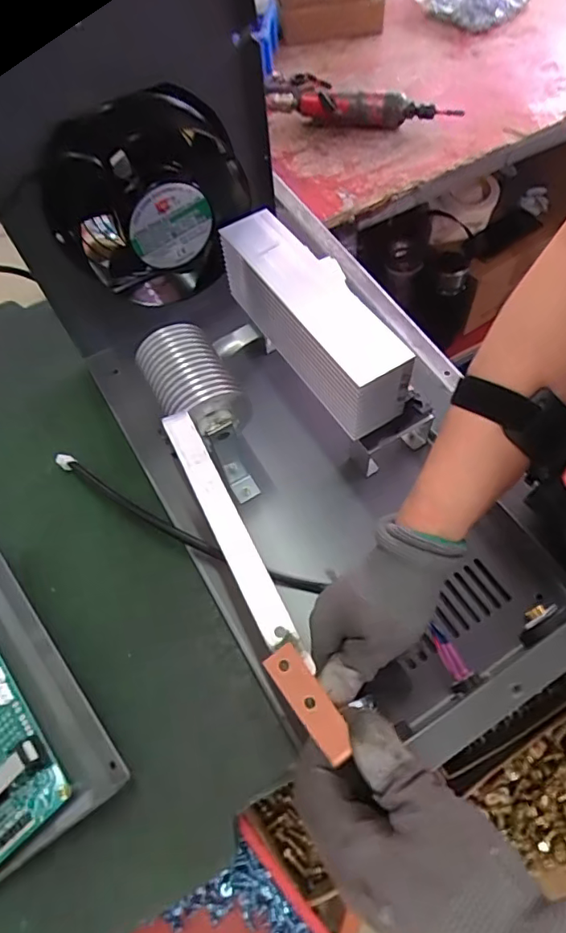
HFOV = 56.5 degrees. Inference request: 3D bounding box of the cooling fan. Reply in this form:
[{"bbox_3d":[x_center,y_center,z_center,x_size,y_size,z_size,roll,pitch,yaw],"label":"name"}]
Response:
[{"bbox_3d":[-0.105,-0.211,0.430,0.157,0.144,0.055,-27,62,-10],"label":"cooling fan"}]

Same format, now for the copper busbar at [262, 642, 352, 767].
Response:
[{"bbox_3d":[0.013,0.119,0.268,0.018,0.005,0.057,-33,71,-14],"label":"copper busbar"}]

